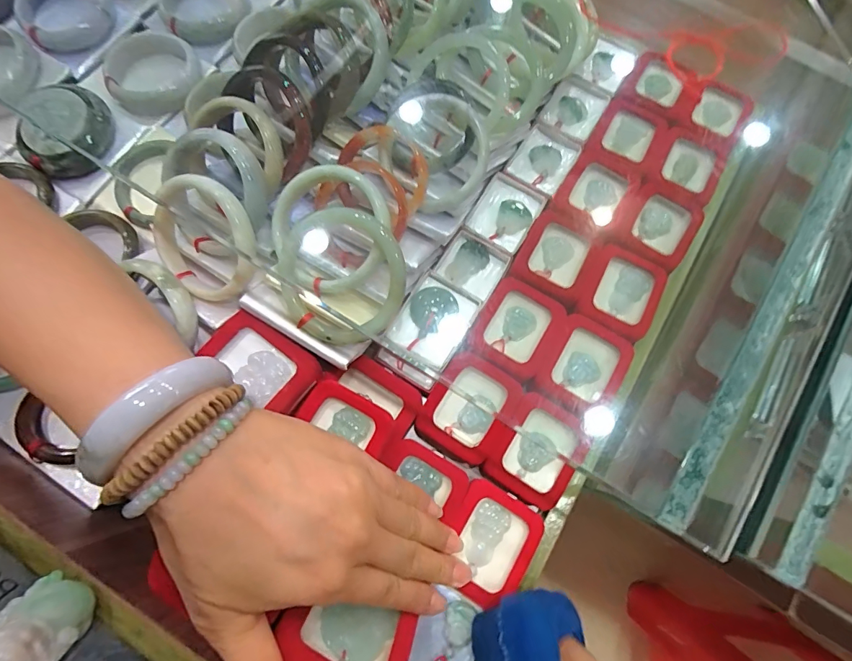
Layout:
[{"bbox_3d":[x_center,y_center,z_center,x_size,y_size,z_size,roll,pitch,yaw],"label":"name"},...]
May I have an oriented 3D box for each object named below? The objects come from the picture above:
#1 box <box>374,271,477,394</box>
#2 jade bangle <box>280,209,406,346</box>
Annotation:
[{"bbox_3d":[0.001,0.001,0.301,0.047,0.018,0.069,32,80,6],"label":"box"},{"bbox_3d":[-0.052,-0.029,0.259,0.086,0.019,0.076,-39,90,19],"label":"jade bangle"}]

